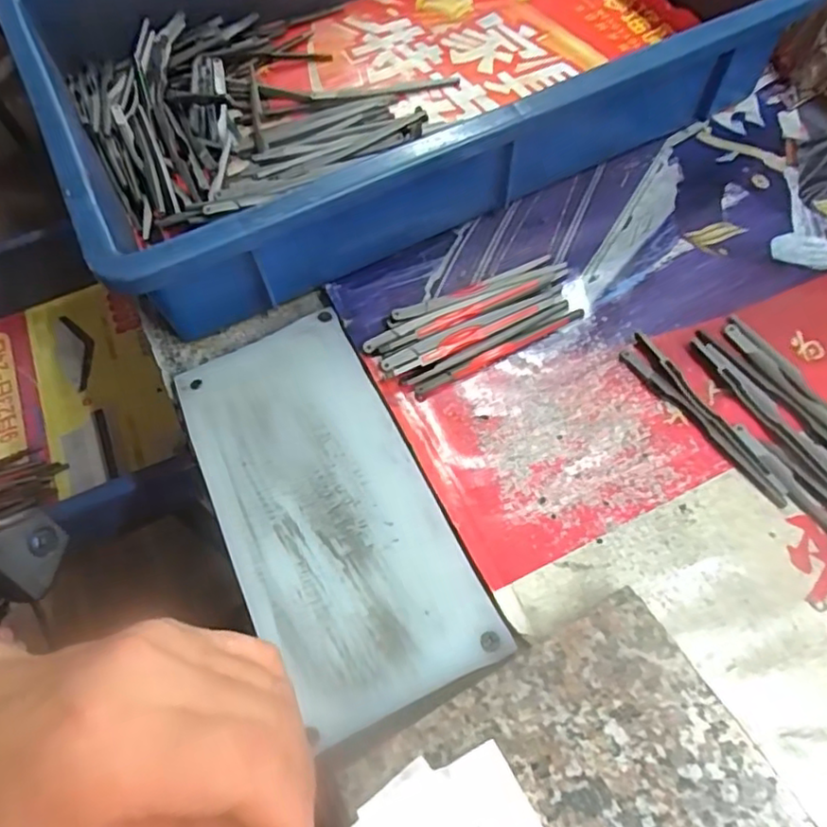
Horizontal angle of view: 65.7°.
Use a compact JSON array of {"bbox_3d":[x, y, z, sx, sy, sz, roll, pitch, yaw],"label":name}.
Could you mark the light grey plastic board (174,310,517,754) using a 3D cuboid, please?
[{"bbox_3d":[-0.043,0.040,0.299,0.092,0.007,0.195,-25,63,-11],"label":"light grey plastic board"}]

